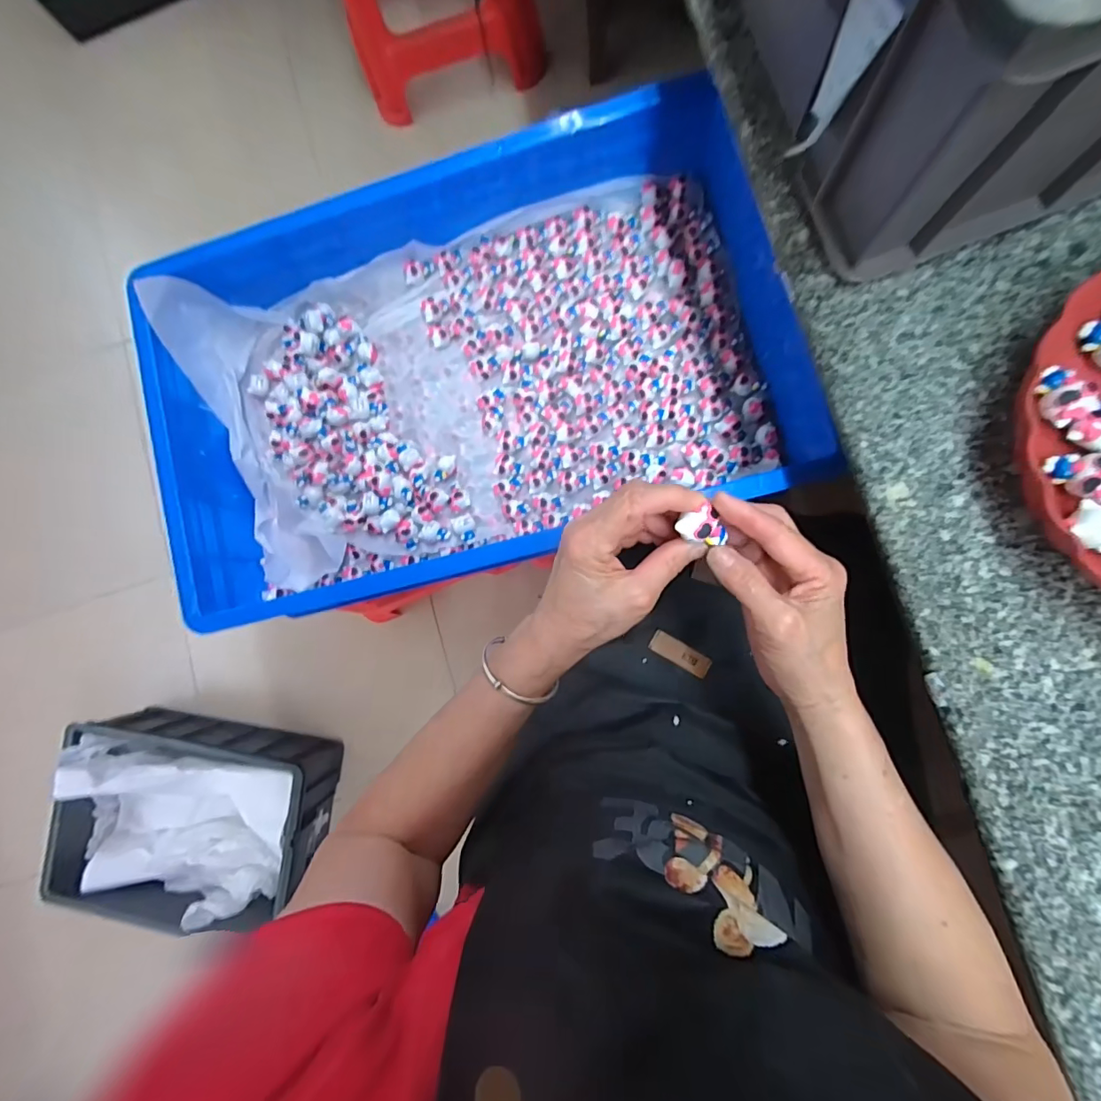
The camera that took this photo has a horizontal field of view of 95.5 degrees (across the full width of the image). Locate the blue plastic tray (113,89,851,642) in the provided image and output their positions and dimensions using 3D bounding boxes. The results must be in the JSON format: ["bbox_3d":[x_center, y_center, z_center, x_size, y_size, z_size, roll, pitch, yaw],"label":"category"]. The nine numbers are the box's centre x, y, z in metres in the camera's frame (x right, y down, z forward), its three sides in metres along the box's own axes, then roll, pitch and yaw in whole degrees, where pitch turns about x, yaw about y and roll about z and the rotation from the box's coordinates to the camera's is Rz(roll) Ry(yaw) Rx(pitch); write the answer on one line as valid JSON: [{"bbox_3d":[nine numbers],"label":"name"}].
[{"bbox_3d":[-0.098,-0.200,0.543,0.616,0.102,0.407,-14,85,6],"label":"blue plastic tray"}]

